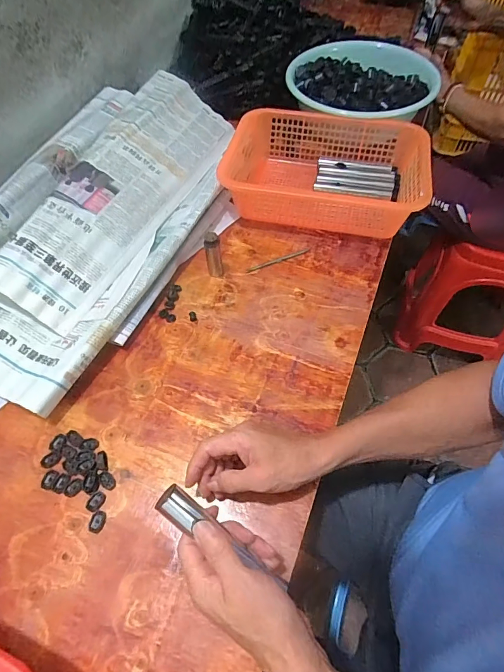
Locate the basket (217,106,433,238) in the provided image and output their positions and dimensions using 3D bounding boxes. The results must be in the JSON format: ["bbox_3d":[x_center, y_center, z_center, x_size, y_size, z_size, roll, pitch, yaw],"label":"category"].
[{"bbox_3d":[0.126,-0.286,0.678,0.318,0.122,0.245,9,58,7],"label":"basket"}]

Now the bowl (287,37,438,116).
[{"bbox_3d":[0.226,-0.525,0.783,0.292,0.077,0.265,5,57,5],"label":"bowl"}]

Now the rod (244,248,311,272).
[{"bbox_3d":[0.046,-0.128,0.639,0.116,0.004,0.009,-20,56,-11],"label":"rod"}]

